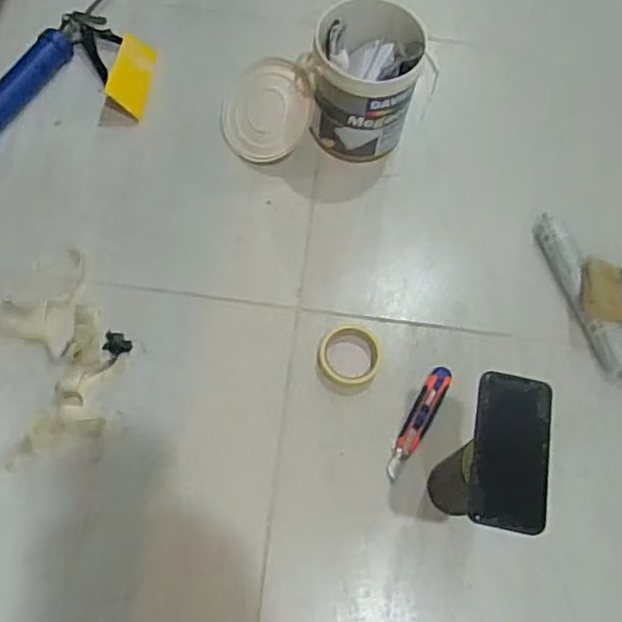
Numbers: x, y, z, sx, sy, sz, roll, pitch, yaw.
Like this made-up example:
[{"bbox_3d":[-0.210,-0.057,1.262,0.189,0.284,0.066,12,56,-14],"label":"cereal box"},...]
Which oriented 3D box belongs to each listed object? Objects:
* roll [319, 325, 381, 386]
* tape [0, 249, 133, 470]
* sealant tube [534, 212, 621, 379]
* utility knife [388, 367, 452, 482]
[{"bbox_3d":[0.060,0.068,0.995,0.093,0.022,0.092,1,69,-3],"label":"roll"},{"bbox_3d":[-0.396,0.089,0.967,0.212,0.030,0.380,9,69,0],"label":"tape"},{"bbox_3d":[0.431,-0.036,1.022,0.057,0.039,0.292,-16,70,-9],"label":"sealant tube"},{"bbox_3d":[0.162,0.166,0.971,0.036,0.020,0.182,28,70,8],"label":"utility knife"}]

